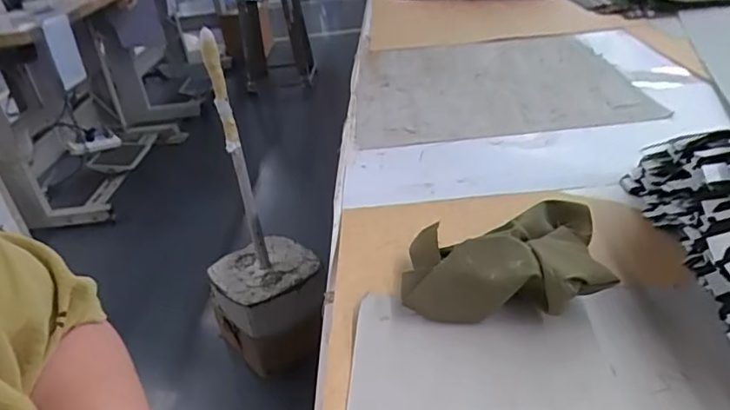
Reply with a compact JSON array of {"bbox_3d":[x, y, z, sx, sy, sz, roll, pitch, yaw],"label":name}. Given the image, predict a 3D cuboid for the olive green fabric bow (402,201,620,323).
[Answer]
[{"bbox_3d":[0.104,0.040,0.442,0.146,0.048,0.104,-1,31,12],"label":"olive green fabric bow"}]

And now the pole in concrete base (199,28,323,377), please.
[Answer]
[{"bbox_3d":[-0.266,0.019,1.294,0.254,0.789,0.279,-13,31,-10],"label":"pole in concrete base"}]

